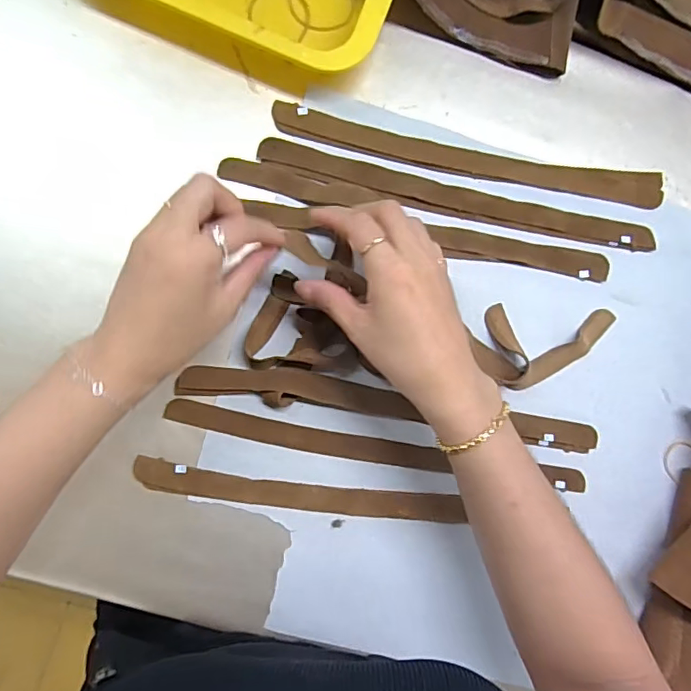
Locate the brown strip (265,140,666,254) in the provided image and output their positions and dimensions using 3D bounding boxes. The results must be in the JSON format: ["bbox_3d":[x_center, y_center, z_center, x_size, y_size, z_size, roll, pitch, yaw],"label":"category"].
[{"bbox_3d":[0.092,-0.113,0.413,0.320,0.006,0.028,12,79,-5],"label":"brown strip"}]

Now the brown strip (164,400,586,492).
[{"bbox_3d":[0.028,0.080,0.396,0.322,0.009,0.022,11,79,-5],"label":"brown strip"}]

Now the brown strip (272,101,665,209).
[{"bbox_3d":[0.104,-0.148,0.419,0.319,0.005,0.035,8,77,-6],"label":"brown strip"}]

